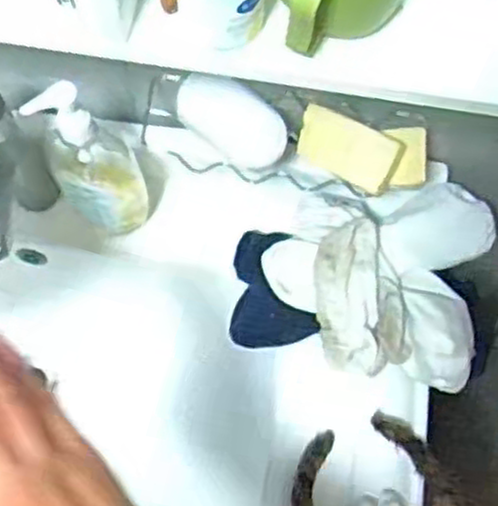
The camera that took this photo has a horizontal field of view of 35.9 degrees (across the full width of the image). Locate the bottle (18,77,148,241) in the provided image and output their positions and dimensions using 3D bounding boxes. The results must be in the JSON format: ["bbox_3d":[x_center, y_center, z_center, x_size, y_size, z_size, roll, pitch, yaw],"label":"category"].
[{"bbox_3d":[-0.139,-0.082,0.676,0.067,0.217,0.065,0,71,-1],"label":"bottle"}]

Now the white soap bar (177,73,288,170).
[{"bbox_3d":[-0.013,-0.112,0.651,0.097,0.032,0.054,34,99,-1],"label":"white soap bar"}]

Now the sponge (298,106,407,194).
[{"bbox_3d":[0.084,-0.089,0.661,0.089,0.019,0.049,30,100,21],"label":"sponge"}]

